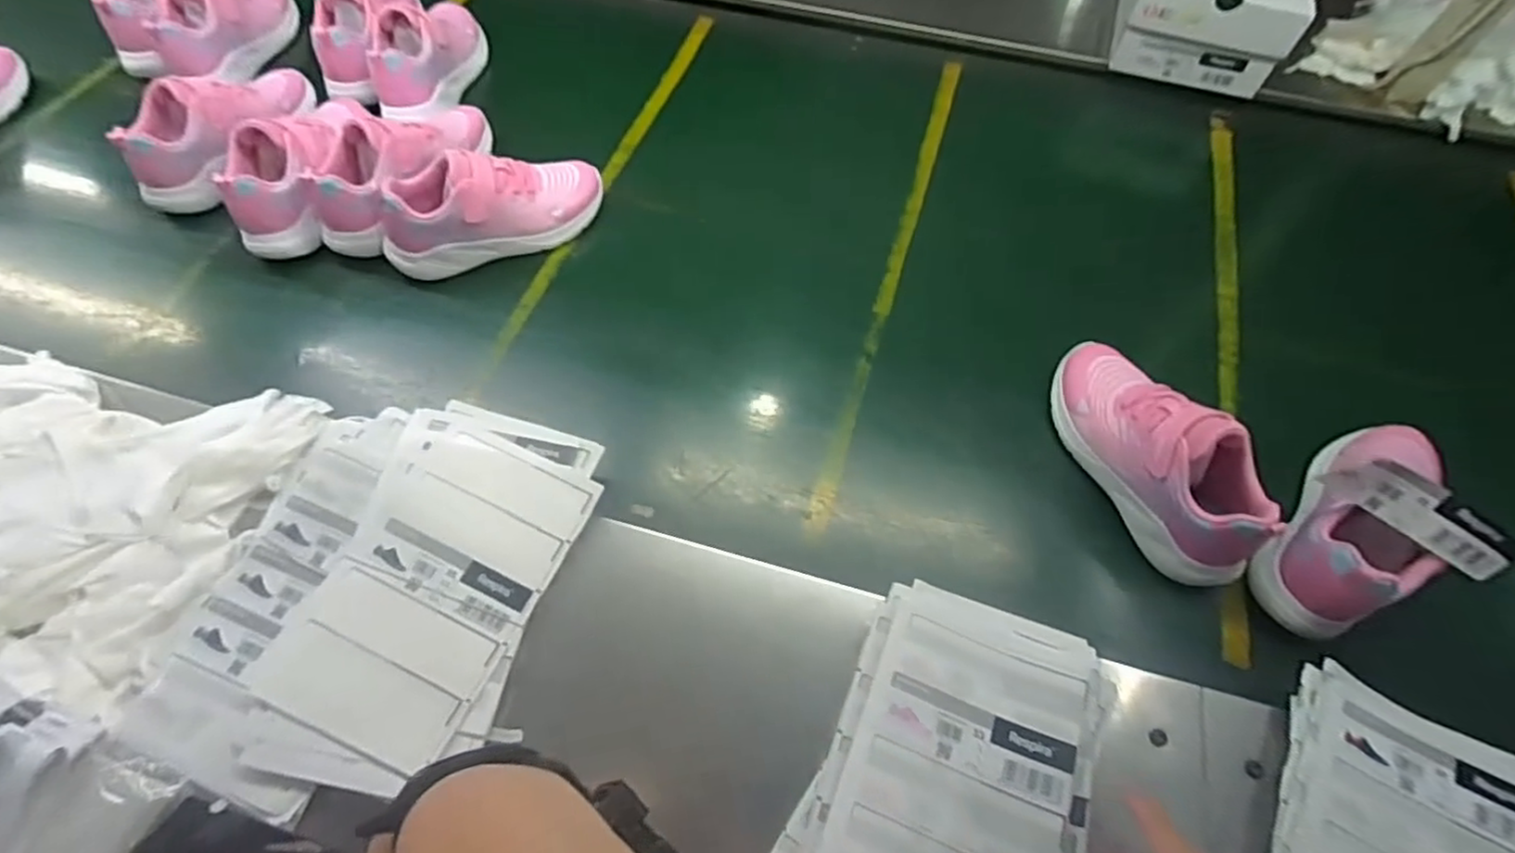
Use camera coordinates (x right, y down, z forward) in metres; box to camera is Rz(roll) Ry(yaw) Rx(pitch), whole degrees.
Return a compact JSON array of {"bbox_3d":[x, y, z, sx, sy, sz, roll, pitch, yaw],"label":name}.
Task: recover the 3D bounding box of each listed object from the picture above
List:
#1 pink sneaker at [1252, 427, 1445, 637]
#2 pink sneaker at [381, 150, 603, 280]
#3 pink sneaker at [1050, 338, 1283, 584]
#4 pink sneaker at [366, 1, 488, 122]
[{"bbox_3d":[0.497,0.071,0.549,0.221,0.086,0.083,-37,68,-19],"label":"pink sneaker"},{"bbox_3d":[-0.274,-0.231,0.703,0.224,0.100,0.078,-17,63,-10],"label":"pink sneaker"},{"bbox_3d":[0.337,0.021,0.578,0.074,0.107,0.219,-18,63,-11],"label":"pink sneaker"},{"bbox_3d":[-0.403,-0.463,0.834,0.100,0.102,0.217,1,61,-1],"label":"pink sneaker"}]

